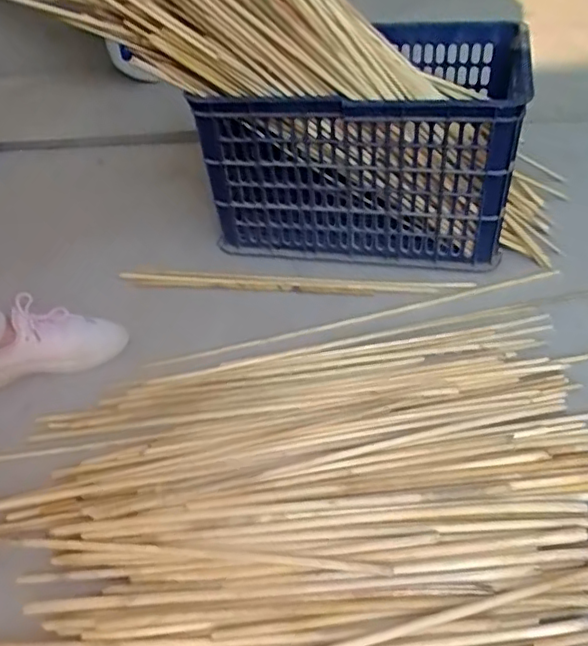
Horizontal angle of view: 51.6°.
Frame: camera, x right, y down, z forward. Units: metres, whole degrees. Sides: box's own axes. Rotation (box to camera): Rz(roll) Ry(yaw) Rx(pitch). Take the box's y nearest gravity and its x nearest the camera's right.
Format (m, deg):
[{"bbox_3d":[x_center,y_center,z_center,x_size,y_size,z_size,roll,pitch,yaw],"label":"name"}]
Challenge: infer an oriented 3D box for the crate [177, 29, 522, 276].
[{"bbox_3d":[0.112,-0.290,1.018,0.467,0.288,0.288,6,44,13],"label":"crate"}]

